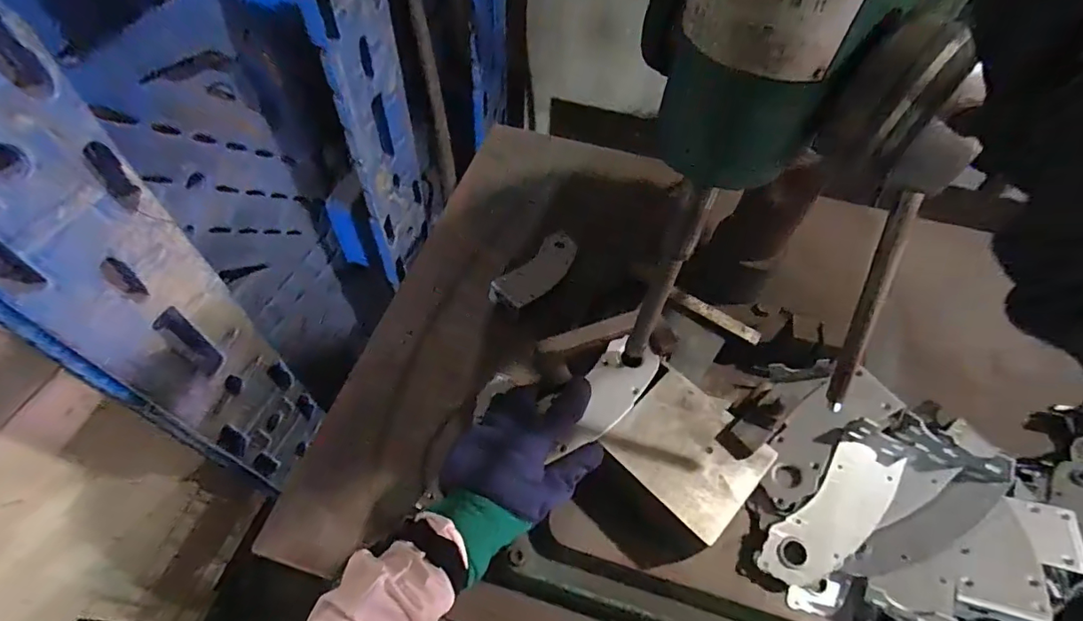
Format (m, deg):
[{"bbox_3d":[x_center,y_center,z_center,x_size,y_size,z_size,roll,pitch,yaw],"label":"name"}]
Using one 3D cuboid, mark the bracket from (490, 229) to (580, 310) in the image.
[{"bbox_3d":[0.000,-0.063,0.760,0.070,0.019,0.172,34,62,18],"label":"bracket"}]

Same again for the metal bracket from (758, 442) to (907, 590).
[{"bbox_3d":[0.284,0.200,0.490,0.163,0.011,0.064,-43,72,-15],"label":"metal bracket"}]

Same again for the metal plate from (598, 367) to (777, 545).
[{"bbox_3d":[0.142,0.131,0.480,0.113,0.007,0.127,-39,66,-24],"label":"metal plate"}]

